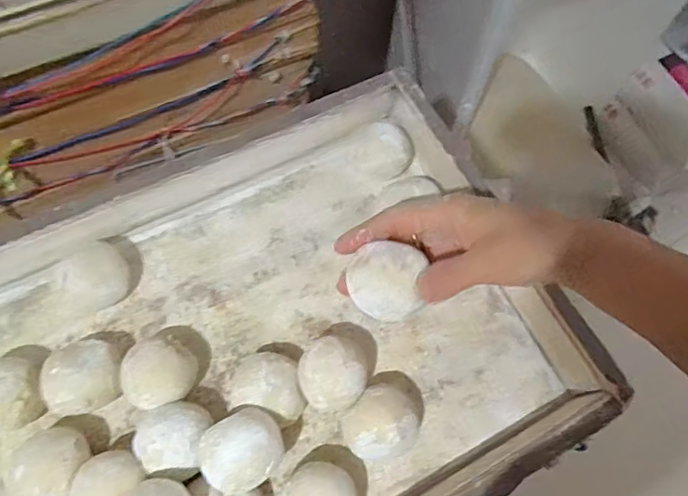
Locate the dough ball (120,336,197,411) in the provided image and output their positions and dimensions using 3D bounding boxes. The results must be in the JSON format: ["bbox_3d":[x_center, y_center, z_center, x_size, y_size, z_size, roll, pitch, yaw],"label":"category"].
[{"bbox_3d":[-0.140,0.097,0.402,0.050,0.041,0.049,1,67,-2],"label":"dough ball"}]

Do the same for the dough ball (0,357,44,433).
[{"bbox_3d":[-0.245,0.108,0.385,0.047,0.045,0.050,1,67,-2],"label":"dough ball"}]

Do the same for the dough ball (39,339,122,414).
[{"bbox_3d":[-0.191,0.095,0.390,0.052,0.048,0.052,1,67,-2],"label":"dough ball"}]

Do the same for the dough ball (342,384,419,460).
[{"bbox_3d":[0.027,0.132,0.393,0.050,0.052,0.048,1,67,-2],"label":"dough ball"}]

